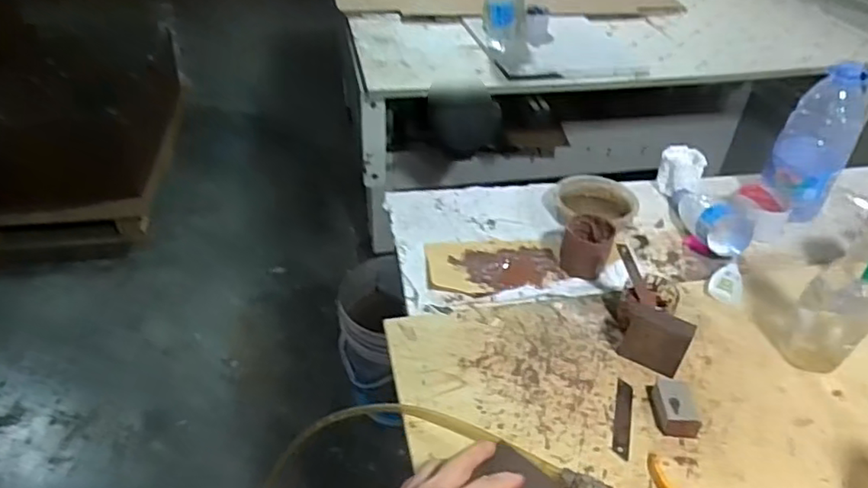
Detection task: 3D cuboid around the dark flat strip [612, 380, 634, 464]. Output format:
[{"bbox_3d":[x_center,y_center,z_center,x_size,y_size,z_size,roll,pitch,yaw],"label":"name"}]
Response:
[{"bbox_3d":[0.203,0.186,0.650,0.017,0.004,0.097,12,40,12],"label":"dark flat strip"}]

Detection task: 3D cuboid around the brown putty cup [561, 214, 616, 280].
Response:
[{"bbox_3d":[0.208,0.005,0.831,0.067,0.069,0.077,15,41,15],"label":"brown putty cup"}]

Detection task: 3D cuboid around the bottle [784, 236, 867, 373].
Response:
[{"bbox_3d":[0.447,0.060,0.662,0.057,0.208,0.065,-30,49,-34],"label":"bottle"}]

